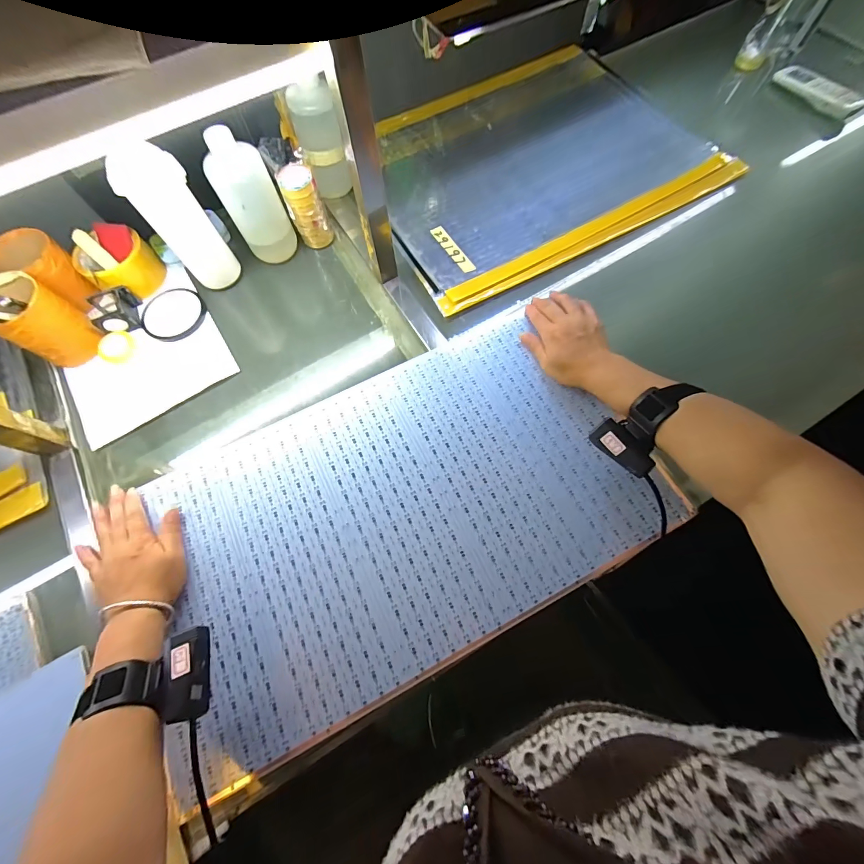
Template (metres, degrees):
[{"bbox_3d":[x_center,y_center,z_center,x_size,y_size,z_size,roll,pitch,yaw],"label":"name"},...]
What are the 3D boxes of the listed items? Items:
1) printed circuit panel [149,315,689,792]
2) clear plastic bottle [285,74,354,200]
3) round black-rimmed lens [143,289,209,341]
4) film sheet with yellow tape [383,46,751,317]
[{"bbox_3d":[-0.034,0.085,0.447,0.536,0.005,0.339,-26,71,-8],"label":"printed circuit panel"},{"bbox_3d":[-0.170,-0.444,0.557,0.057,0.143,0.063,-22,71,-7],"label":"clear plastic bottle"},{"bbox_3d":[-0.388,-0.179,0.552,0.091,0.007,0.099,0,70,1],"label":"round black-rimmed lens"},{"bbox_3d":[0.164,-0.480,0.643,0.565,0.018,0.432,-29,72,-9],"label":"film sheet with yellow tape"}]

